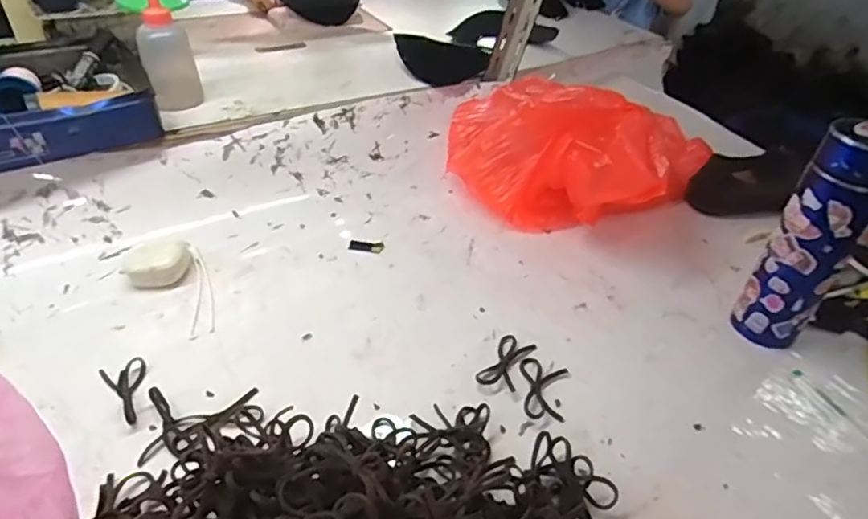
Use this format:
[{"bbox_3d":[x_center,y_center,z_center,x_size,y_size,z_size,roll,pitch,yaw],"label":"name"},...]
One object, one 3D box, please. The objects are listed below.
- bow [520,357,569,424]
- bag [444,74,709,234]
[{"bbox_3d":[0.099,0.117,0.508,0.043,0.004,0.069,12,39,9],"label":"bow"},{"bbox_3d":[0.141,-0.129,0.700,0.147,0.163,0.328,-23,47,-31],"label":"bag"}]

